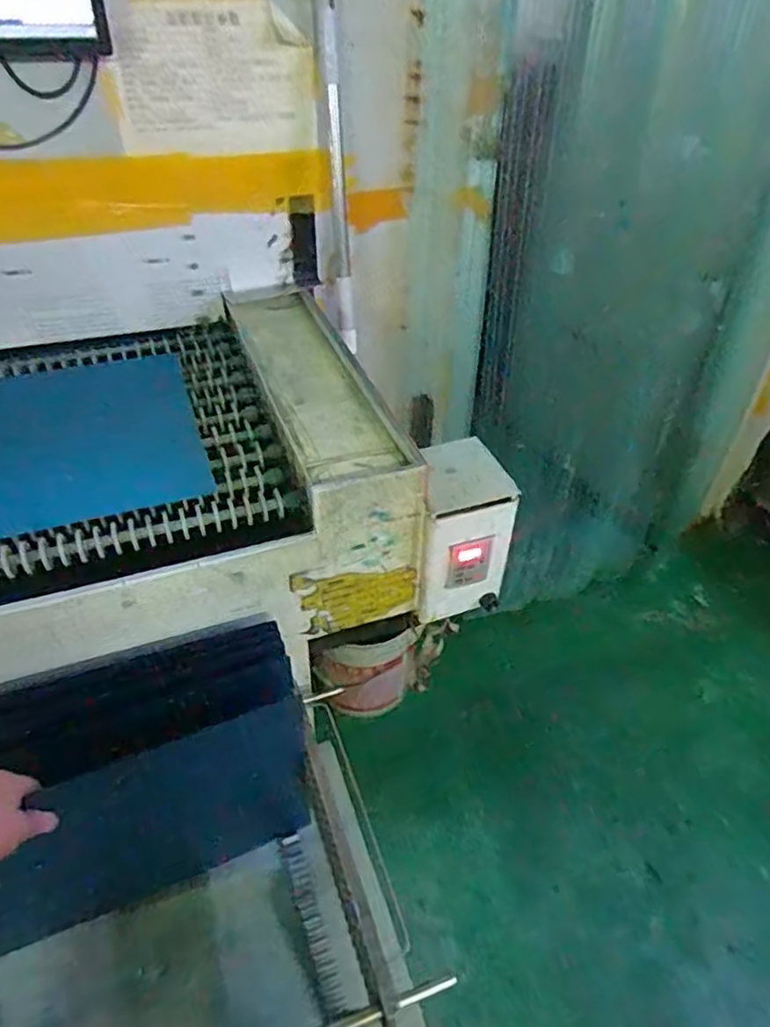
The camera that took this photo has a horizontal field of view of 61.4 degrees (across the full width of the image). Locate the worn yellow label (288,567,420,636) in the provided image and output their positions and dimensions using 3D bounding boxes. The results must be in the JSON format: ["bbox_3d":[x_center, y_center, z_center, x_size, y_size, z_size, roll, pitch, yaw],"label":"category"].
[{"bbox_3d":[-0.038,0.111,0.863,0.164,0.111,0.006,-12,43,-15],"label":"worn yellow label"}]

